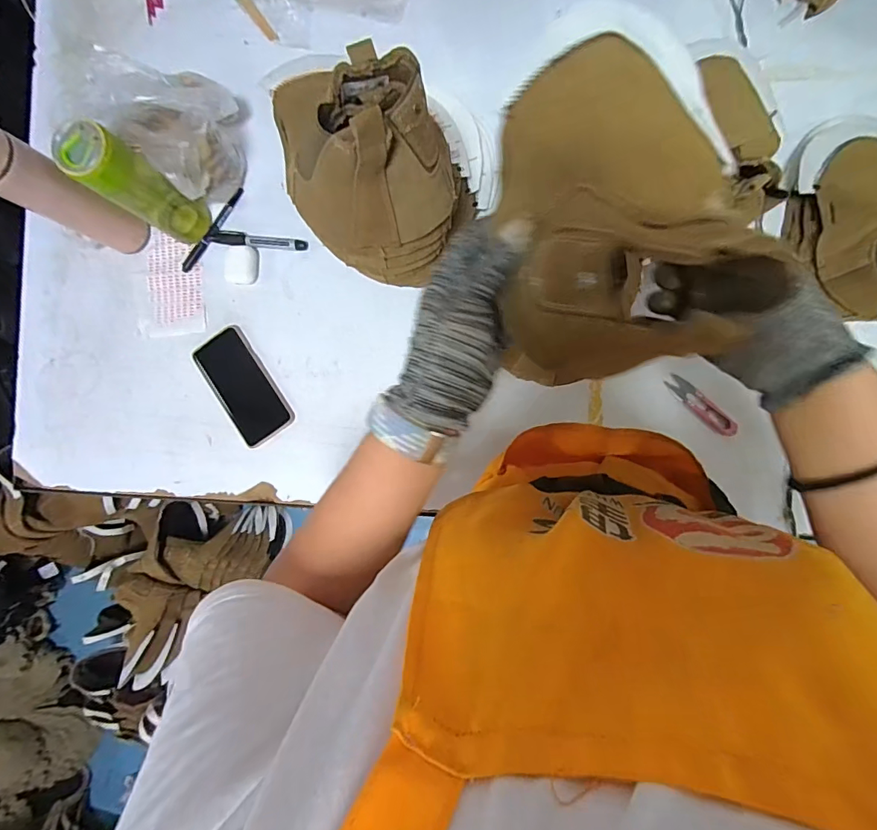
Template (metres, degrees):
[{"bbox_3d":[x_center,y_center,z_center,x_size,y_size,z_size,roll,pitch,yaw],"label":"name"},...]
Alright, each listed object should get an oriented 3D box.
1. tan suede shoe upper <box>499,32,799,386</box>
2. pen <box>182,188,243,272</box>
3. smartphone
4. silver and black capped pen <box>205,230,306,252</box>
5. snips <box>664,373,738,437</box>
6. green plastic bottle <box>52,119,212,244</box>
[{"bbox_3d":[0.111,-0.138,0.270,0.150,0.138,0.210,10,90,7],"label":"tan suede shoe upper"},{"bbox_3d":[-0.322,-0.263,0.659,0.017,0.008,0.141,40,94,6],"label":"pen"},{"bbox_3d":[-0.275,-0.039,0.648,0.082,0.009,0.163,-35,85,5],"label":"smartphone"},{"bbox_3d":[-0.255,-0.244,0.647,0.147,0.010,0.019,9,90,7],"label":"silver and black capped pen"},{"bbox_3d":[0.329,-0.012,0.578,0.099,0.006,0.024,45,94,6],"label":"snips"},{"bbox_3d":[-0.366,-0.277,0.570,0.051,0.189,0.067,32,93,7],"label":"green plastic bottle"}]

